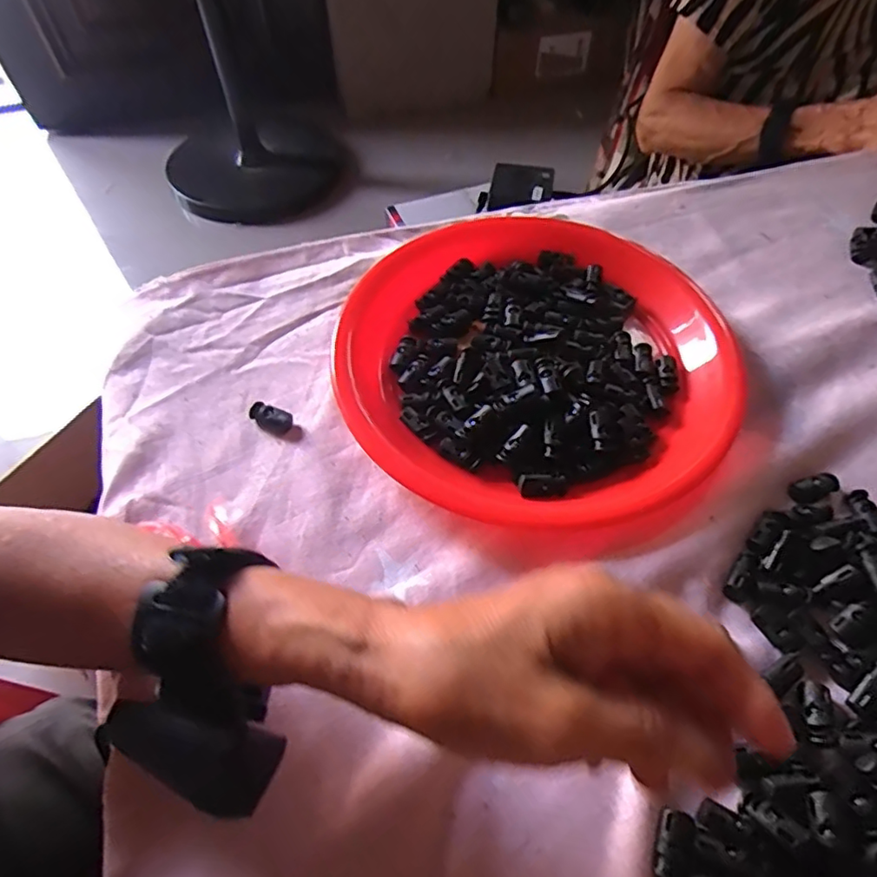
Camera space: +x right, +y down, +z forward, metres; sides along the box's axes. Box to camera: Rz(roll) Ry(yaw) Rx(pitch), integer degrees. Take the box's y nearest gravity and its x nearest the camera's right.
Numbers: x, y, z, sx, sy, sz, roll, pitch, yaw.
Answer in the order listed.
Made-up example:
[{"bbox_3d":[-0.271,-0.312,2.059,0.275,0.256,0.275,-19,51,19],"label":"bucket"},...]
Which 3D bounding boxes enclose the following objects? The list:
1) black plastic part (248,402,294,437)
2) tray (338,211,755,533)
[{"bbox_3d":[-0.108,-0.013,0.366,0.027,0.009,0.015,14,59,12],"label":"black plastic part"},{"bbox_3d":[0.063,-0.056,0.384,0.247,0.035,0.241,-1,58,2],"label":"tray"}]

